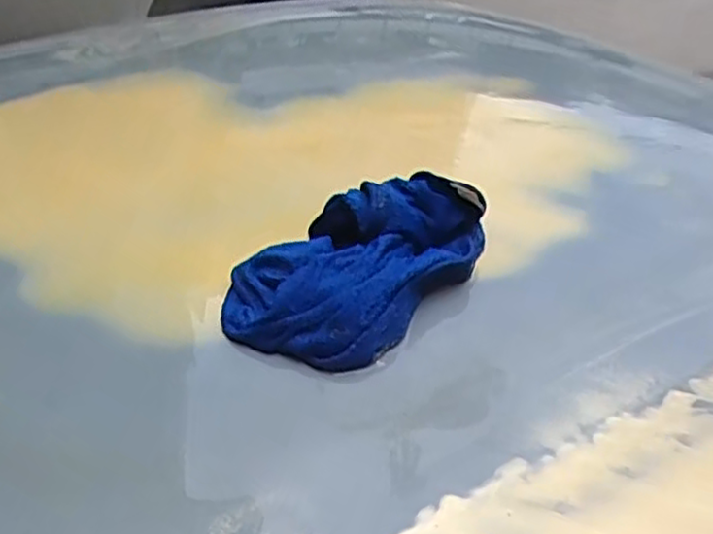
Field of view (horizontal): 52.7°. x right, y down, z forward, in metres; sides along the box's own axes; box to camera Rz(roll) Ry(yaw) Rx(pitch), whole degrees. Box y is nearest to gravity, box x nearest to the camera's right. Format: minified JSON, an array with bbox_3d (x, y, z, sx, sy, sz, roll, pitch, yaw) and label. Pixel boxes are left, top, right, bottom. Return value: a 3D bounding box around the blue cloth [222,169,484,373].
[{"bbox_3d":[0.001,-0.010,0.508,0.122,0.057,0.199,20,41,36],"label":"blue cloth"}]

